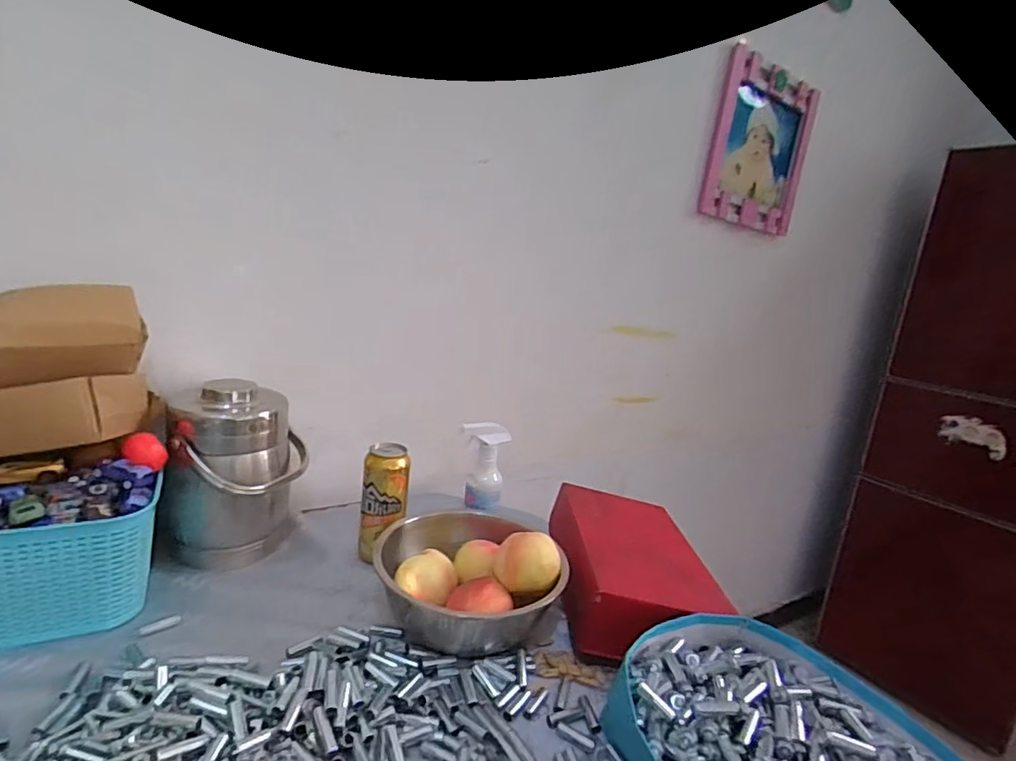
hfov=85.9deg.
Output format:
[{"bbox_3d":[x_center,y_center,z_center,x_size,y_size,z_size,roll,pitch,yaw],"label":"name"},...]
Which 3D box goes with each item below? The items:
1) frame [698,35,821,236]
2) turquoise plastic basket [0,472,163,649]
[{"bbox_3d":[0.595,-0.546,1.281,0.337,0.349,0.044,0,13,-33],"label":"frame"},{"bbox_3d":[-0.540,0.191,0.587,0.276,0.133,0.152,1,14,-28],"label":"turquoise plastic basket"}]

